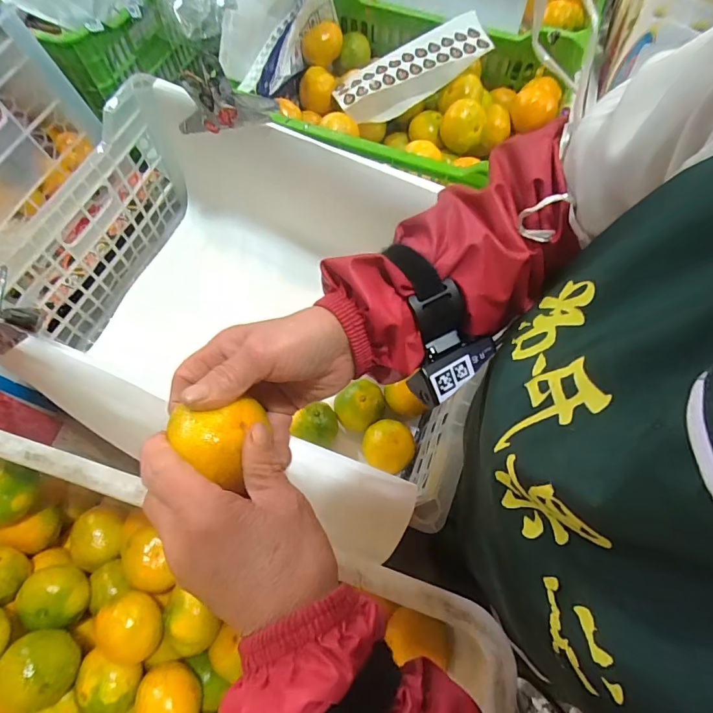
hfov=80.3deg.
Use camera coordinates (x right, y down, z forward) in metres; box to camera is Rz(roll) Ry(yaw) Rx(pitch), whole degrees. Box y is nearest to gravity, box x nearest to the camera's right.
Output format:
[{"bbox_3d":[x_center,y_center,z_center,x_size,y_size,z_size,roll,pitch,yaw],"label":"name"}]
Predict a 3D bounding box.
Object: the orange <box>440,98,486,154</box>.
[{"bbox_3d":[0.149,-0.325,0.597,0.061,0.055,0.050,13,67,6],"label":"orange"}]

